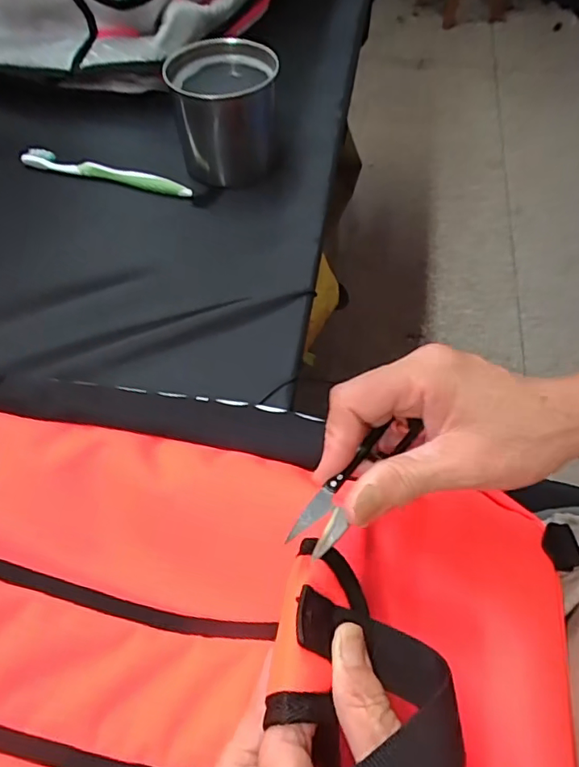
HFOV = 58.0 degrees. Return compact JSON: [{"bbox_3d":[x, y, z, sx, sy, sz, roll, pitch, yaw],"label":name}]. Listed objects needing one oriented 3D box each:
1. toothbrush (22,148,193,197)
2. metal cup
[{"bbox_3d":[-0.184,-0.212,0.527,0.183,0.018,0.018,12,58,9],"label":"toothbrush"},{"bbox_3d":[-0.063,-0.264,0.515,0.097,0.092,0.103,0,57,0],"label":"metal cup"}]

